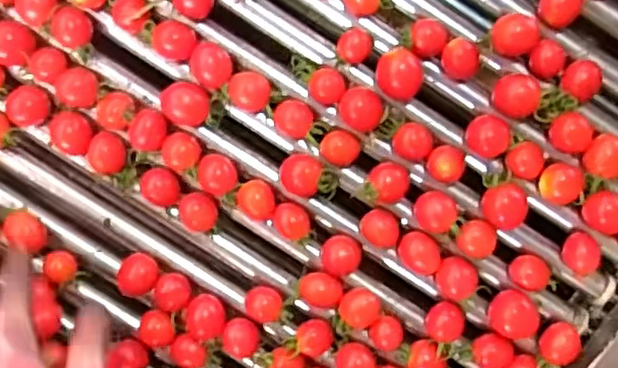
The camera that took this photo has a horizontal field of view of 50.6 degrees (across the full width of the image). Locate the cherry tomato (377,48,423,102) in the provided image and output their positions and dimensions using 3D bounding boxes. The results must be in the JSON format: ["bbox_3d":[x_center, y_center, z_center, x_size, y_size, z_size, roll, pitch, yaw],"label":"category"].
[{"bbox_3d":[0.061,-0.074,0.445,0.028,0.027,0.034,-5,87,-5],"label":"cherry tomato"}]

